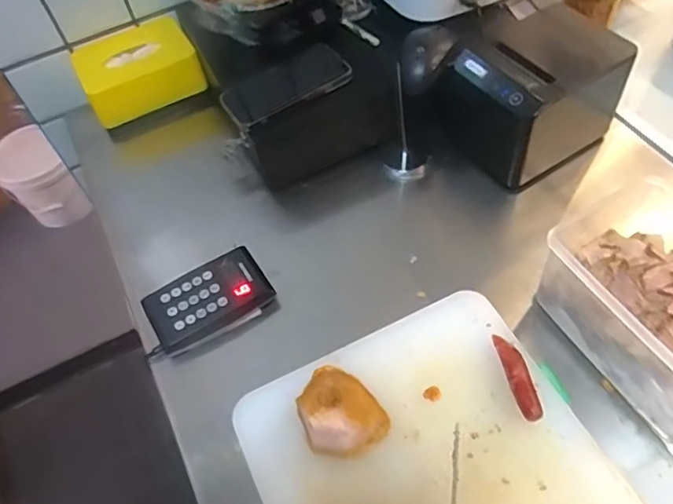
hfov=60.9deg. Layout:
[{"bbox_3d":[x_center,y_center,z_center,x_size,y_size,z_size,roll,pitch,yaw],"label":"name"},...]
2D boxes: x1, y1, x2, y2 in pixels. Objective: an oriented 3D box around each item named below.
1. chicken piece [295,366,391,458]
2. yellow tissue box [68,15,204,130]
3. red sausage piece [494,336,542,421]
[{"bbox_3d":[0.002,0.143,0.510,0.066,0.036,0.079,-23,58,-10],"label":"chicken piece"},{"bbox_3d":[-0.292,-0.268,0.843,0.159,0.068,0.128,-25,56,-11],"label":"yellow tissue box"},{"bbox_3d":[0.164,0.111,0.519,0.020,0.019,0.082,-8,56,0],"label":"red sausage piece"}]

